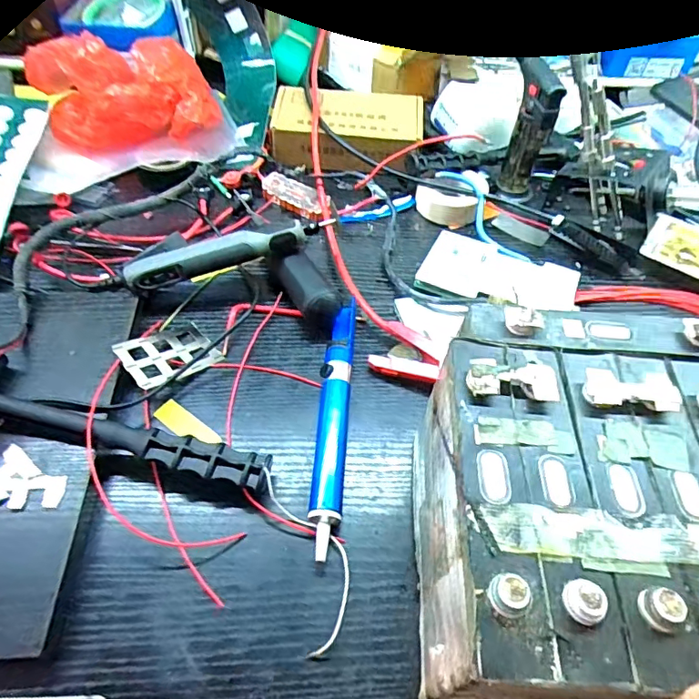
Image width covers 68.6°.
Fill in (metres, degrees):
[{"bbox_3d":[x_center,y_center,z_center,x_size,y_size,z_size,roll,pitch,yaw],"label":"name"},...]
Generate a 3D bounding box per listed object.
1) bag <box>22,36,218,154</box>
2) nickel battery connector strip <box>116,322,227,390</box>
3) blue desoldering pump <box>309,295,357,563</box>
[{"bbox_3d":[-0.212,-0.239,0.490,0.163,0.100,0.092,-8,52,-9],"label":"bag"},{"bbox_3d":[-0.128,0.002,0.362,0.045,0.011,0.063,43,41,22],"label":"nickel battery connector strip"},{"bbox_3d":[-0.009,0.041,0.338,0.019,0.020,0.182,2,54,4],"label":"blue desoldering pump"}]

